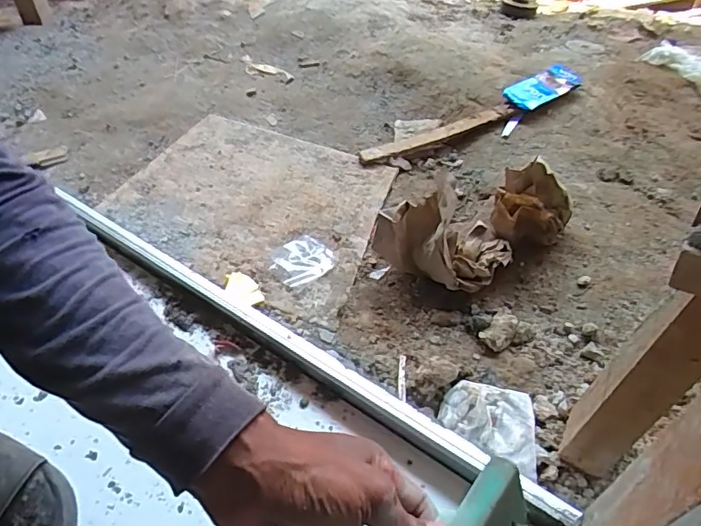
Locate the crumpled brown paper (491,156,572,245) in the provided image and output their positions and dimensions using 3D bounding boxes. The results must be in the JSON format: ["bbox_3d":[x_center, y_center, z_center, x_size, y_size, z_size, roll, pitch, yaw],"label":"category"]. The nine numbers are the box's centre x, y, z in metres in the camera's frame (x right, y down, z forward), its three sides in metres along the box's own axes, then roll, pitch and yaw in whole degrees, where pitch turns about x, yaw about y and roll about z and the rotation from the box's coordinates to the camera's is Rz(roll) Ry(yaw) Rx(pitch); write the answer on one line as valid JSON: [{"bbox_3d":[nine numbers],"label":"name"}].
[{"bbox_3d":[0.209,-0.067,0.588,0.086,0.073,0.083,9,49,12],"label":"crumpled brown paper"}]

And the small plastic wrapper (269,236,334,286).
[{"bbox_3d":[-0.060,-0.005,0.622,0.069,0.017,0.060,-34,54,-25],"label":"small plastic wrapper"}]

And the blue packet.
[{"bbox_3d":[0.294,-0.268,0.779,0.111,0.032,0.049,-22,50,-16],"label":"blue packet"}]

